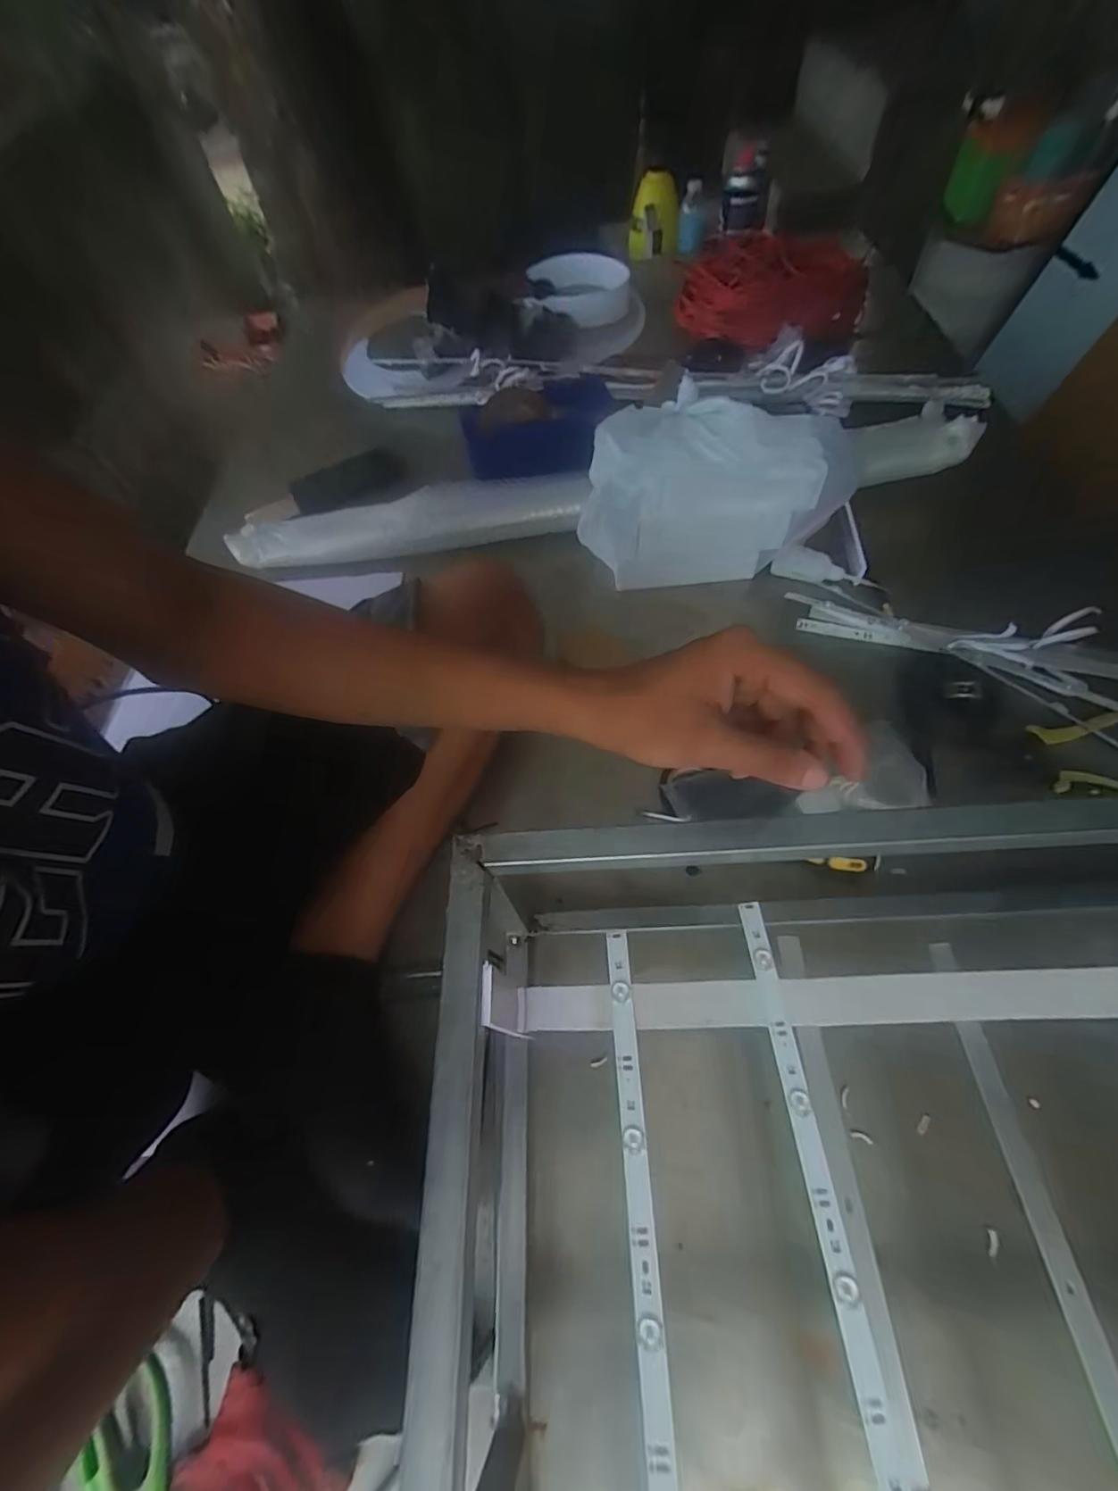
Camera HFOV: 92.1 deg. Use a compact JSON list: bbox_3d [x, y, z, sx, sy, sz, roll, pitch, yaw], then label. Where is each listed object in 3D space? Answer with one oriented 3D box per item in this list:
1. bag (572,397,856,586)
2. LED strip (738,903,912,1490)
[{"bbox_3d":[0.173,-0.283,0.626,0.270,0.151,0.168,20,63,16],"label":"bag"},{"bbox_3d":[0.142,0.307,0.239,0.014,0.009,0.467,-5,57,2],"label":"LED strip"}]

